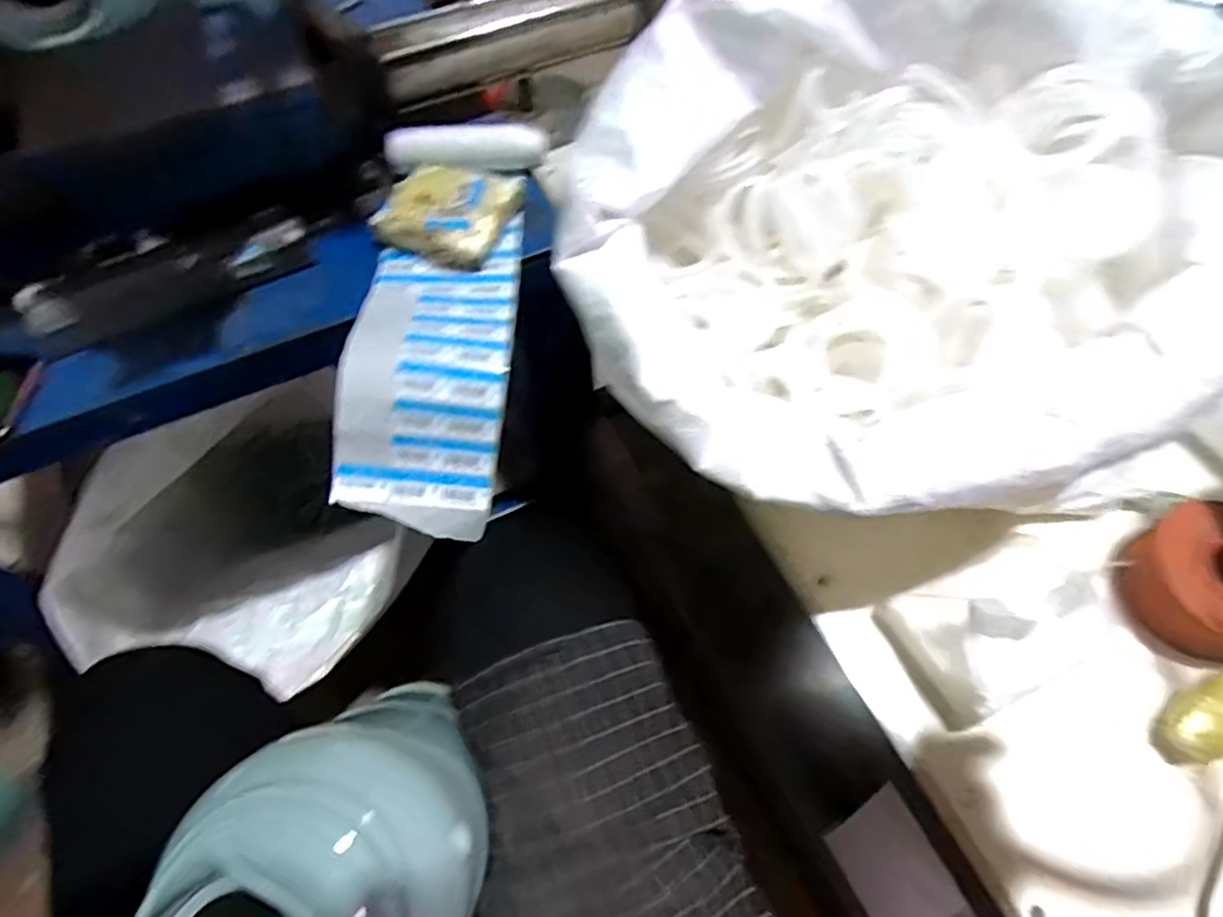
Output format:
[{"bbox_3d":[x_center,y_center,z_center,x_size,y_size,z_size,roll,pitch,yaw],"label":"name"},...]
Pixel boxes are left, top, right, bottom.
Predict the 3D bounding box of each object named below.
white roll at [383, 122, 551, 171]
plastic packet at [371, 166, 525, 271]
[{"bbox_3d":[-0.126,-0.278,0.607,0.144,0.028,0.035,-11,62,-19],"label":"white roll"},{"bbox_3d":[-0.135,-0.209,0.561,0.096,0.020,0.100,16,64,9],"label":"plastic packet"}]

